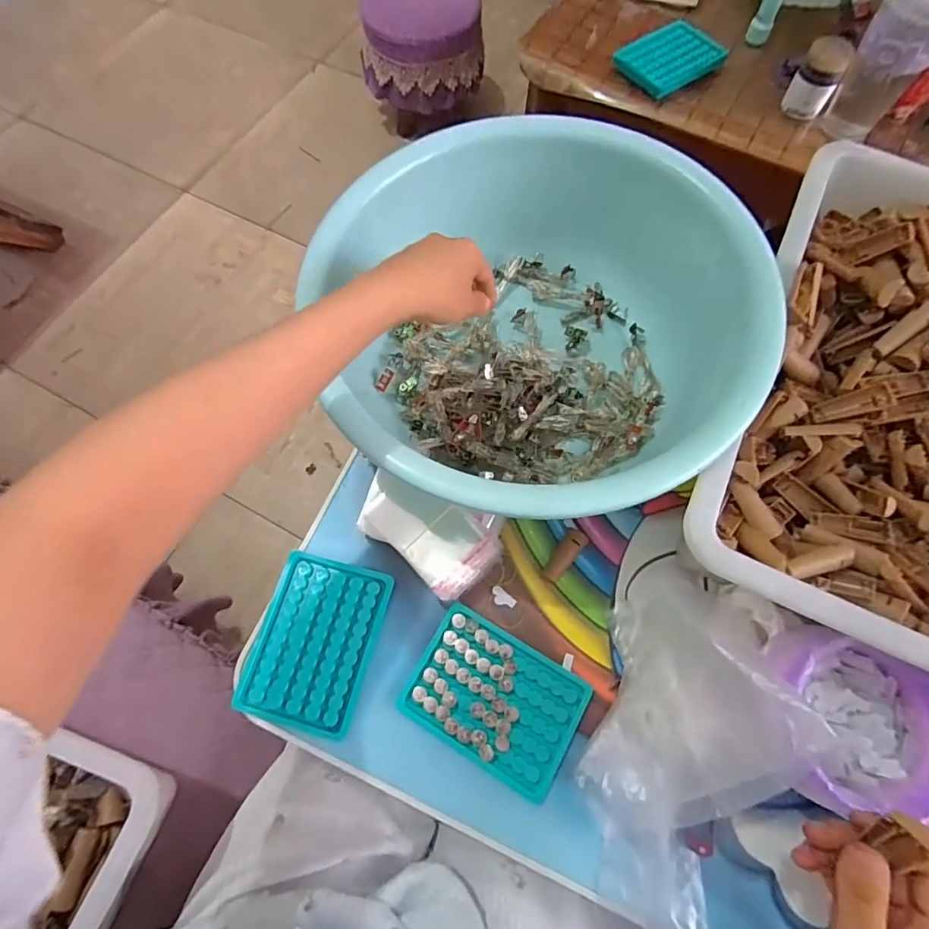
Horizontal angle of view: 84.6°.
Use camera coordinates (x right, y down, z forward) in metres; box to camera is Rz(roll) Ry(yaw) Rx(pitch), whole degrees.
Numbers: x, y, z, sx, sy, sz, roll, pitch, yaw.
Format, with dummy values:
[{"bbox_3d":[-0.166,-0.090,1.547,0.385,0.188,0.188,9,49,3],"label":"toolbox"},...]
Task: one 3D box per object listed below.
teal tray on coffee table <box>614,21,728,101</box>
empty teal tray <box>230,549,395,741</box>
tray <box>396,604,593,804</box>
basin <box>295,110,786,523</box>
[{"bbox_3d":[0.280,-0.557,0.695,0.114,0.019,0.103,-40,78,-3],"label":"teal tray on coffee table"},{"bbox_3d":[-0.124,0.147,0.430,0.097,0.007,0.132,14,69,6],"label":"empty teal tray"},{"bbox_3d":[0.025,0.186,0.406,0.130,0.004,0.094,30,71,11],"label":"tray"},{"bbox_3d":[0.057,-0.114,0.450,0.338,0.126,0.351,0,68,0],"label":"basin"}]

